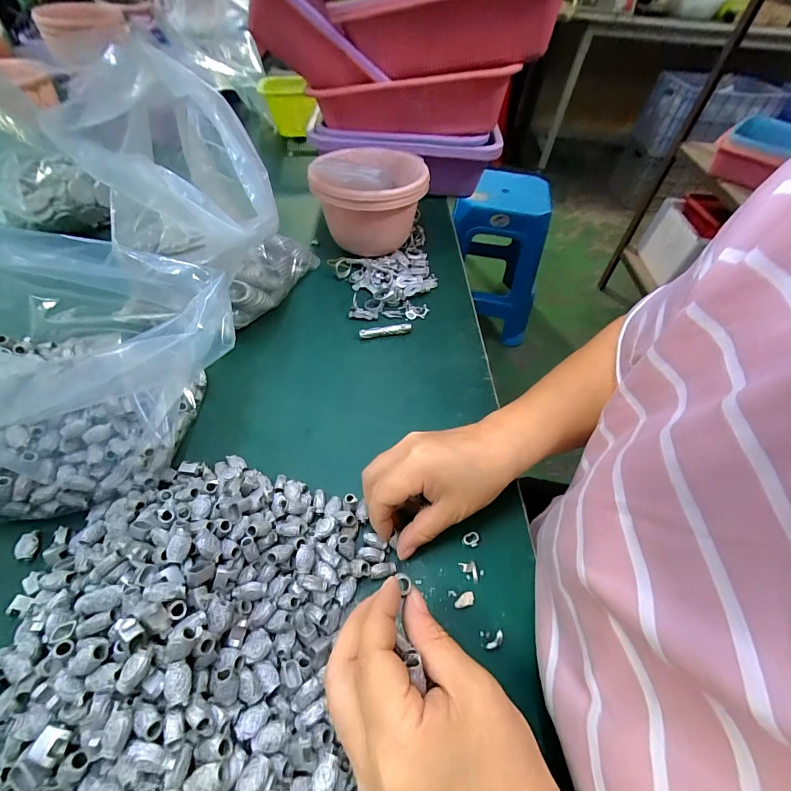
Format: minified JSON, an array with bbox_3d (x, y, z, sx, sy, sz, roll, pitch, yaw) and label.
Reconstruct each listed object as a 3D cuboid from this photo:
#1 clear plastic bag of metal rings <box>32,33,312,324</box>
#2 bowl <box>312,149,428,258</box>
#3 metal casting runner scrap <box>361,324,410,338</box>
[{"bbox_3d":[-0.194,-0.174,0.385,0.184,0.206,0.164,2,52,-2],"label":"clear plastic bag of metal rings"},{"bbox_3d":[-0.032,-0.267,0.526,0.142,0.112,0.145,3,52,-1],"label":"bowl"},{"bbox_3d":[-0.011,-0.076,0.449,0.061,0.009,0.009,-8,53,-9],"label":"metal casting runner scrap"}]

